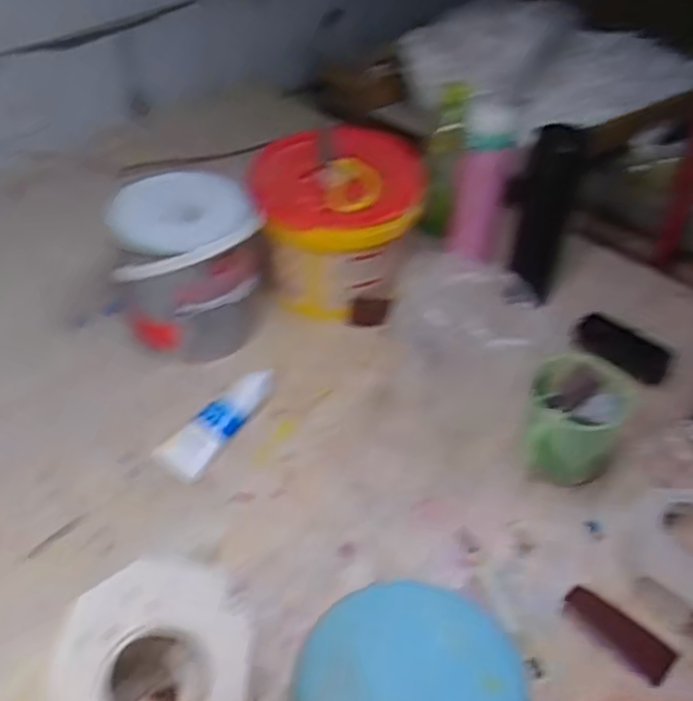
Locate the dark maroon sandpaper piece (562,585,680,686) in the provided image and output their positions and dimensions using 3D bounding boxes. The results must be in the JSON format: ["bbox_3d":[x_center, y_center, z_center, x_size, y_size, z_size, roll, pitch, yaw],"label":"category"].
[{"bbox_3d":[0.233,0.241,0.615,0.094,0.009,0.037,33,52,28],"label":"dark maroon sandpaper piece"}]

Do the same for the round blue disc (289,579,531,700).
[{"bbox_3d":[0.052,0.267,0.563,0.172,0.036,0.174,1,44,-1],"label":"round blue disc"}]

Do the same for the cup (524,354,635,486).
[{"bbox_3d":[0.227,0.074,0.730,0.096,0.095,0.101,12,45,11],"label":"cup"}]

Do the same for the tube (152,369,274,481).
[{"bbox_3d":[-0.132,0.072,0.760,0.052,0.021,0.156,25,49,23],"label":"tube"}]

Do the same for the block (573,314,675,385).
[{"bbox_3d":[0.332,-0.006,0.862,0.052,0.022,0.113,-31,53,-29],"label":"block"}]

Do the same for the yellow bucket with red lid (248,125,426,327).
[{"bbox_3d":[-0.012,-0.158,0.891,0.178,0.173,0.180,1,44,-1],"label":"yellow bucket with red lid"}]

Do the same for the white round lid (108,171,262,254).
[{"bbox_3d":[-0.176,-0.152,0.775,0.147,0.024,0.147,1,44,-1],"label":"white round lid"}]

